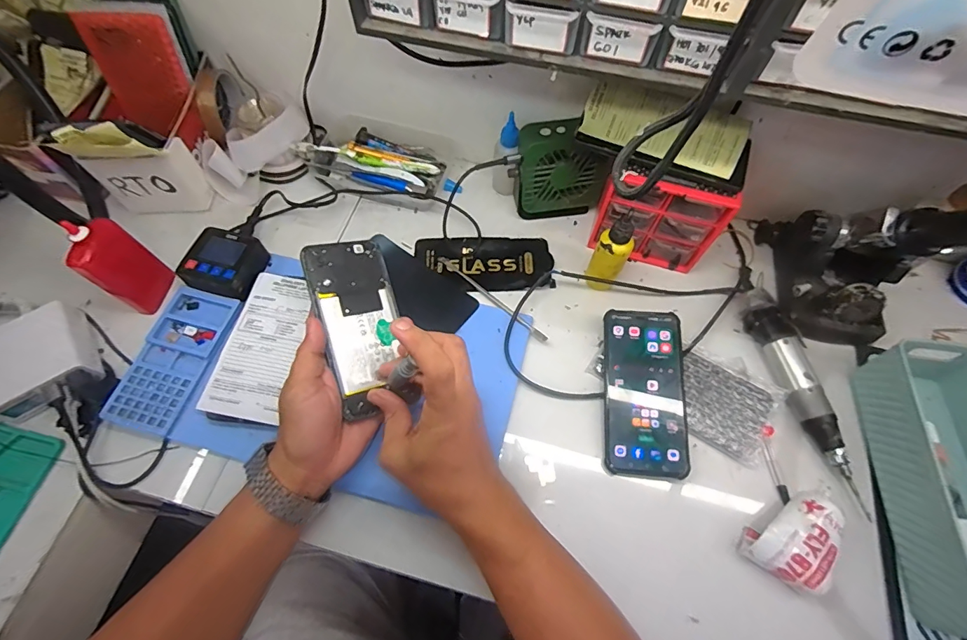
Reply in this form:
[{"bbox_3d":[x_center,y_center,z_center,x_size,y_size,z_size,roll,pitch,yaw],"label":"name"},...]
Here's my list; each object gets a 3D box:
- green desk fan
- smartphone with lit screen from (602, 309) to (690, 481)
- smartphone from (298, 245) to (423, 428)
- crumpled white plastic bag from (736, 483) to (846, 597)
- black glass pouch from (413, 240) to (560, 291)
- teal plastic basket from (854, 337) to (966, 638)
[{"bbox_3d":[0.088,-0.173,0.521,0.108,0.114,0.050,-6,64,-5],"label":"green desk fan"},{"bbox_3d":[0.161,0.070,0.444,0.078,0.008,0.165,4,71,8],"label":"smartphone with lit screen"},{"bbox_3d":[-0.114,0.004,0.408,0.075,0.010,0.159,-9,79,-30],"label":"smartphone"},{"bbox_3d":[0.279,0.184,0.390,0.059,0.034,0.098,40,68,16],"label":"crumpled white plastic bag"},{"bbox_3d":[0.001,-0.068,0.528,0.160,0.013,0.069,0,63,-2],"label":"black glass pouch"},{"bbox_3d":[0.416,0.142,0.390,0.105,0.071,0.241,3,63,-1],"label":"teal plastic basket"}]

